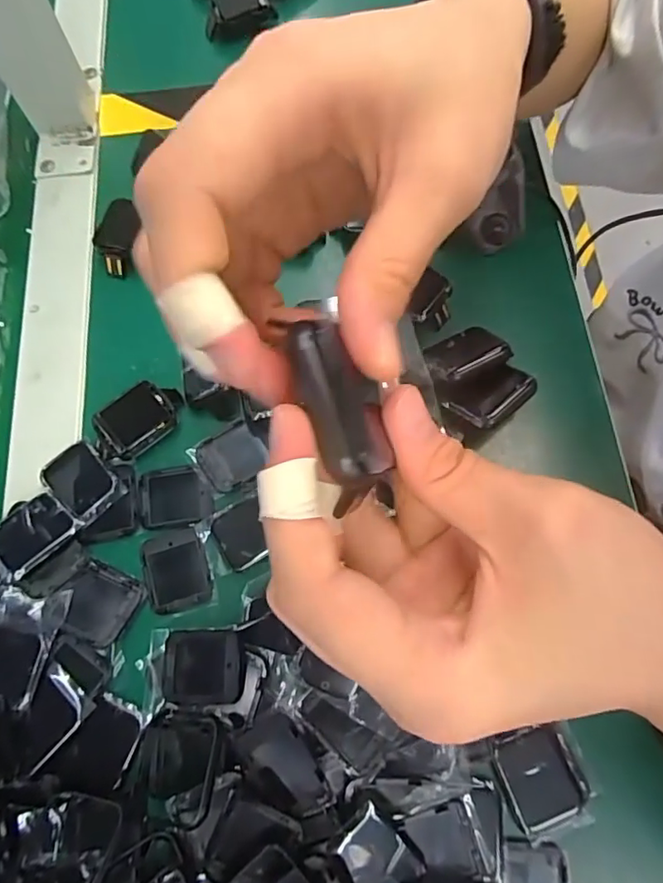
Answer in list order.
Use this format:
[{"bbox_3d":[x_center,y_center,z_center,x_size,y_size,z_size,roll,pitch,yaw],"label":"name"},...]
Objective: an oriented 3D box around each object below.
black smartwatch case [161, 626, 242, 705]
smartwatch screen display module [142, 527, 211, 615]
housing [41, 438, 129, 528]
[{"bbox_3d":[-0.062,0.108,0.256,0.040,0.011,0.033,-2,72,1],"label":"black smartwatch case"},{"bbox_3d":[-0.082,0.067,0.277,0.031,0.004,0.040,-17,72,-4],"label":"smartwatch screen display module"},{"bbox_3d":[-0.136,0.022,0.289,0.030,0.006,0.044,-44,76,-12],"label":"housing"}]

